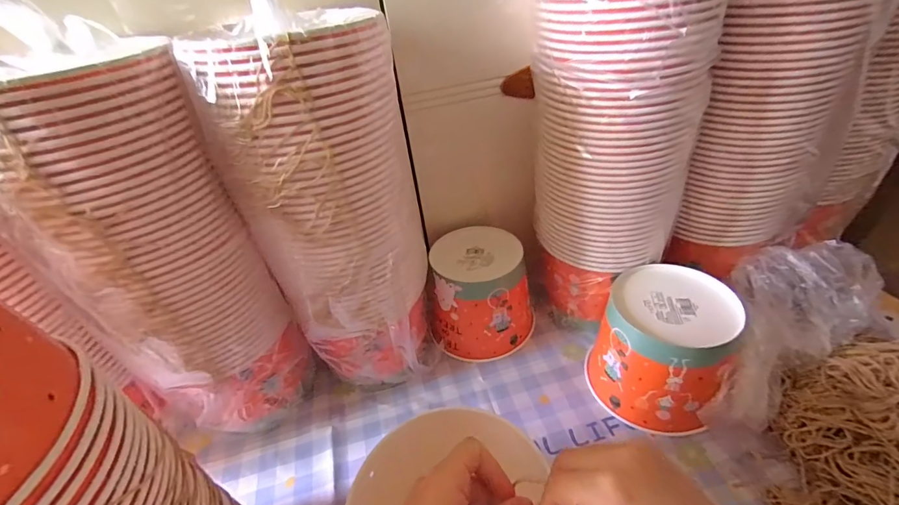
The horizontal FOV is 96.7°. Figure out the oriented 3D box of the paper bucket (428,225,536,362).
[{"bbox_3d":[0.047,0.056,0.585,0.138,0.126,0.147,-1,38,9],"label":"paper bucket"}]

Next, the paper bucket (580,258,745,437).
[{"bbox_3d":[0.250,0.110,0.470,0.138,0.125,0.142,18,45,30],"label":"paper bucket"}]

